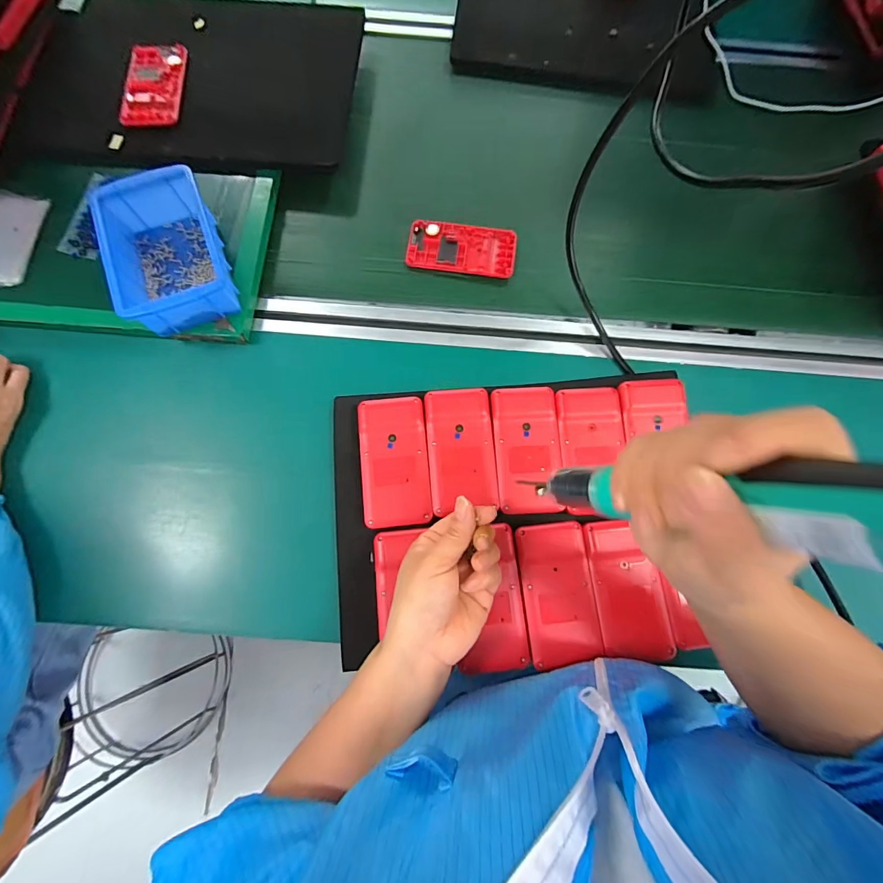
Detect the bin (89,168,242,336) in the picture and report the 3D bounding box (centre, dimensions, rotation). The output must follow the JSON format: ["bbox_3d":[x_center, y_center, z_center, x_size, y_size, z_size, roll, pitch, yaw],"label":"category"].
[{"bbox_3d":[-0.264,-0.183,0.396,0.094,0.054,0.142,-22,77,-7],"label":"bin"}]

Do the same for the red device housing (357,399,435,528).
[{"bbox_3d":[-0.044,0.018,0.378,0.062,0.010,0.119,-6,75,-3],"label":"red device housing"}]

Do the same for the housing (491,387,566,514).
[{"bbox_3d":[0.082,0.007,0.384,0.061,0.011,0.118,-3,75,-2],"label":"housing"}]

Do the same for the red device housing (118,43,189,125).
[{"bbox_3d":[-0.328,-0.407,0.466,0.058,0.015,0.115,-3,75,-2],"label":"red device housing"}]

